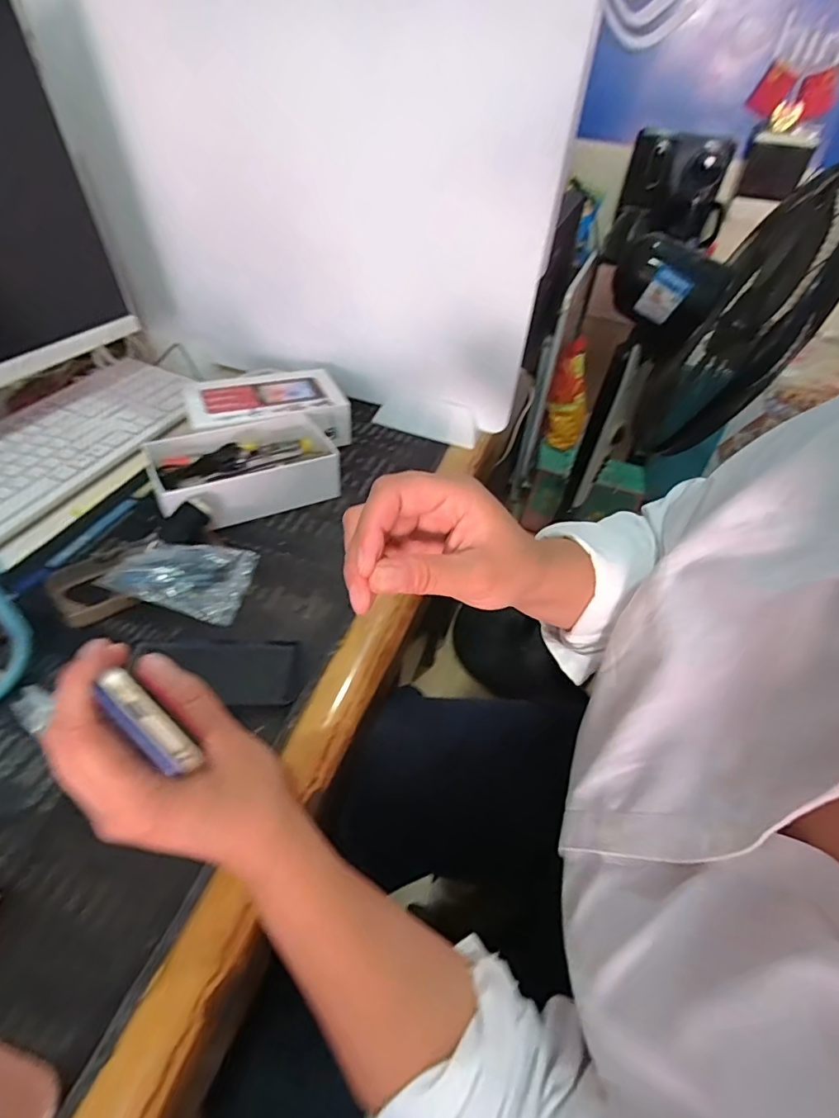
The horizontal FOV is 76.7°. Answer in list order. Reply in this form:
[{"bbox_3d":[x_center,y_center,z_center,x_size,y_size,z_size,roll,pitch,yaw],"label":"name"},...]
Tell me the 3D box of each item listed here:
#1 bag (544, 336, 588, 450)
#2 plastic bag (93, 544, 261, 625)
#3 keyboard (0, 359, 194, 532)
[{"bbox_3d":[0.484,-0.538,1.709,0.144,0.358,0.105,6,11,0],"label":"bag"},{"bbox_3d":[-0.200,0.012,0.444,0.108,0.022,0.064,8,43,1],"label":"plastic bag"},{"bbox_3d":[-0.384,-0.141,0.589,0.136,0.018,0.326,19,44,13],"label":"keyboard"}]

